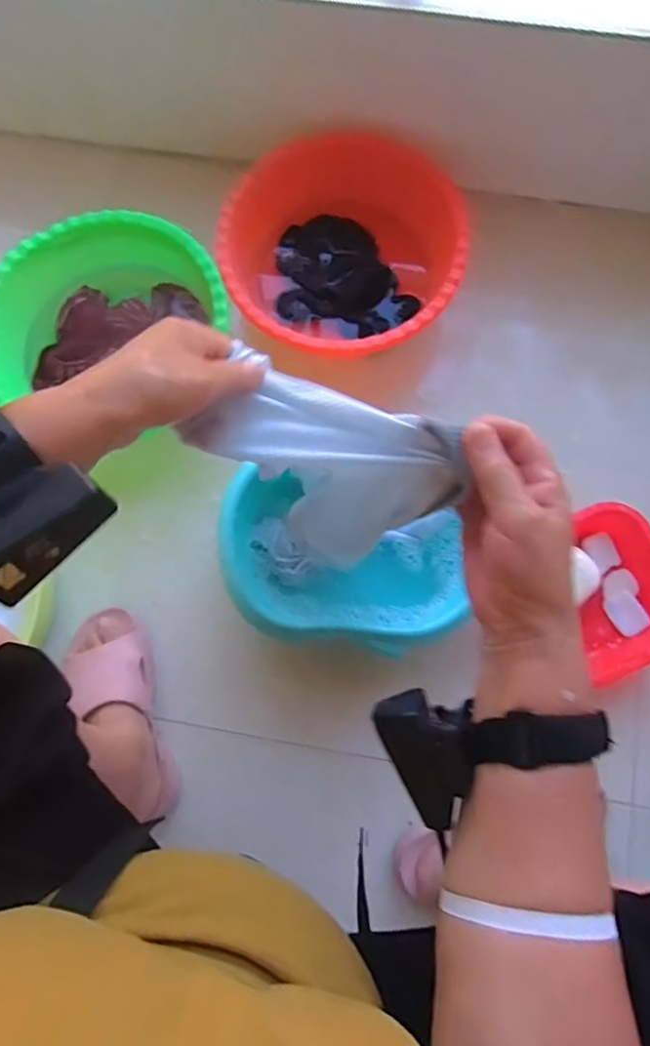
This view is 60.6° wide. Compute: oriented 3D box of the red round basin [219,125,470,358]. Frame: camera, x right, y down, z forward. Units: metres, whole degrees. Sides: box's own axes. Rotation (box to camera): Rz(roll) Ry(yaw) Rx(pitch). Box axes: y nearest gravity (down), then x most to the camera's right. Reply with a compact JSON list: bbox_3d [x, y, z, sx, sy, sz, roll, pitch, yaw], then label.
[{"bbox_3d":[0.023,-0.358,0.747,0.296,0.131,0.344,-6,78,-1],"label":"red round basin"}]

